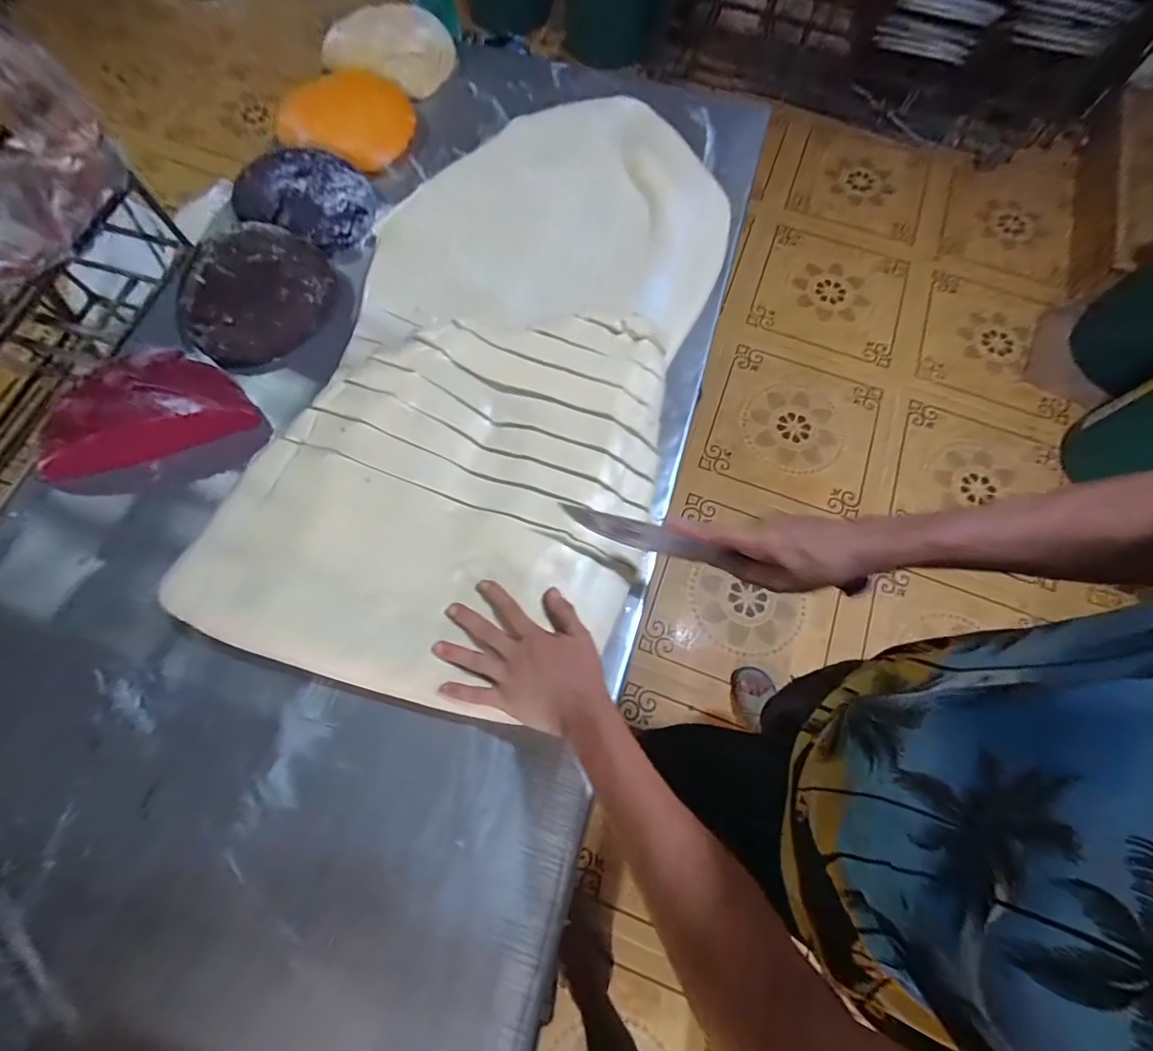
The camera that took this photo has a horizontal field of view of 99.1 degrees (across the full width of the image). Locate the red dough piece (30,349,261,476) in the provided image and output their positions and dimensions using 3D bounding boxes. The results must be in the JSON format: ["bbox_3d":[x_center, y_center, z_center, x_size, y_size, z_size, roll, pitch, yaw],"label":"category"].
[{"bbox_3d":[-0.561,-0.150,0.637,0.246,0.059,0.176,-21,73,-8],"label":"red dough piece"}]

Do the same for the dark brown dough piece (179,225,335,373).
[{"bbox_3d":[-0.461,-0.331,0.694,0.195,0.052,0.218,26,73,7],"label":"dark brown dough piece"}]

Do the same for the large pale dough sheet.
[{"bbox_3d":[-0.088,-0.229,0.651,0.458,0.035,0.884,19,74,4],"label":"large pale dough sheet"}]

